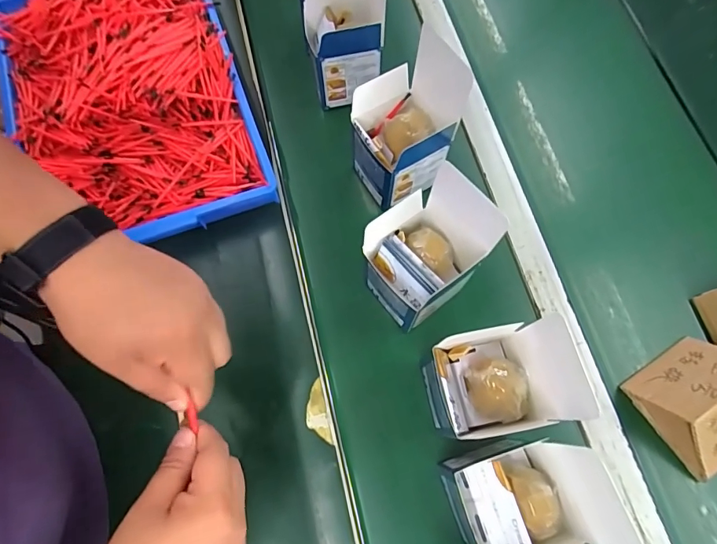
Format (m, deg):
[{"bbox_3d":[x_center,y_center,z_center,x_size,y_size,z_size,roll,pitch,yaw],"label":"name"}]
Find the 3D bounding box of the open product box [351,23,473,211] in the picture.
[{"bbox_3d":[0.050,-0.165,0.485,0.107,0.139,0.113,-27,72,-7],"label":"open product box"}]

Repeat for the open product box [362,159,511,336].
[{"bbox_3d":[0.070,-0.014,0.449,0.109,0.159,0.099,-36,74,-9],"label":"open product box"}]

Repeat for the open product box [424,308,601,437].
[{"bbox_3d":[0.124,0.106,0.407,0.105,0.158,0.094,-11,71,-1],"label":"open product box"}]

